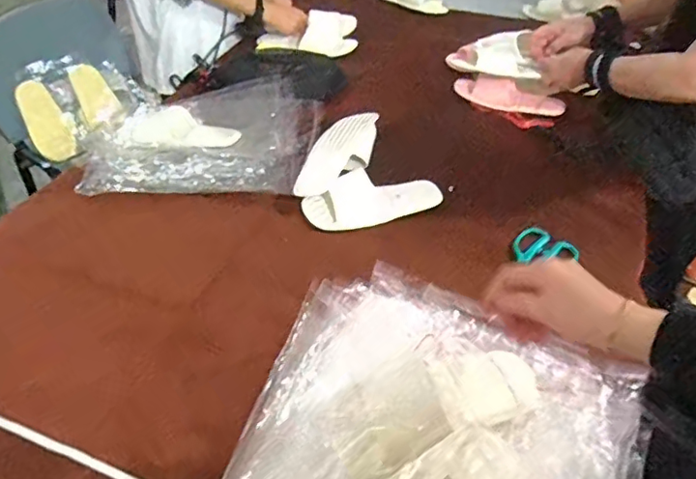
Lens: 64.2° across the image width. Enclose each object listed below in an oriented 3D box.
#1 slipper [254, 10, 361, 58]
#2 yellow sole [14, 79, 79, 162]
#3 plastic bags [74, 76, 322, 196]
[{"bbox_3d":[-0.102,-0.519,1.405,0.253,0.075,0.125,-4,42,-6],"label":"slipper"},{"bbox_3d":[-0.843,-0.327,1.538,0.106,0.017,0.264,-36,80,-5],"label":"yellow sole"},{"bbox_3d":[-0.269,-0.197,1.044,0.418,0.052,0.293,-2,49,1],"label":"plastic bags"}]

